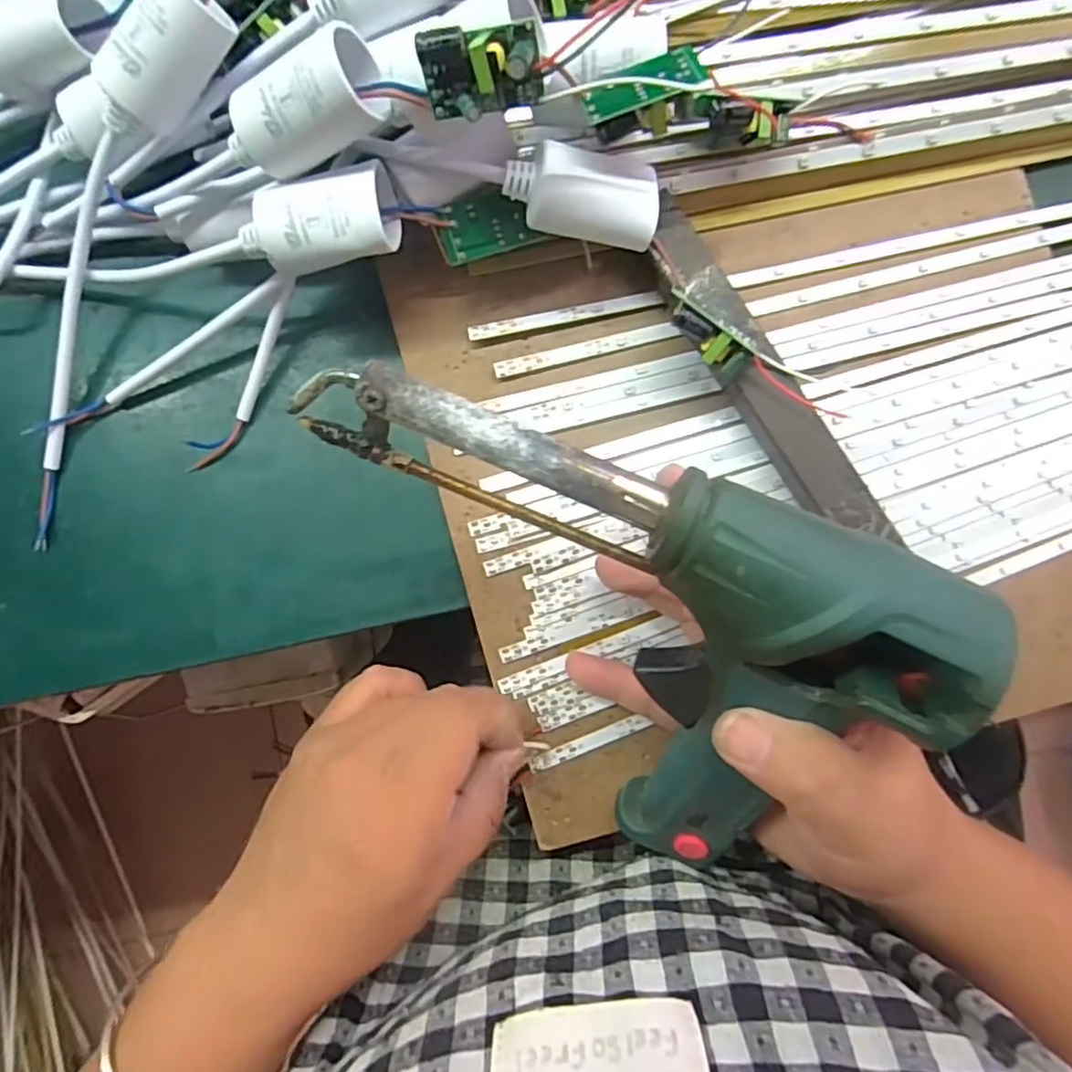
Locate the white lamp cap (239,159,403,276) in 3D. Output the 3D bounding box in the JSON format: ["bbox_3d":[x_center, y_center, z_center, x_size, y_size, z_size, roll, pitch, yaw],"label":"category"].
[{"bbox_3d":[-0.072,-0.104,0.219,0.050,0.022,0.026,-11,88,2],"label":"white lamp cap"}]

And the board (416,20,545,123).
[{"bbox_3d":[-0.015,-0.131,0.185,0.033,0.025,0.016,-7,88,2],"label":"board"}]

